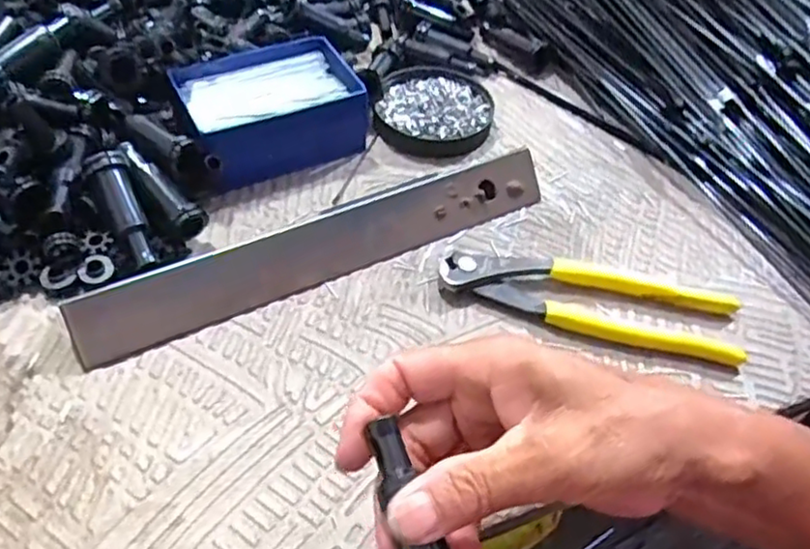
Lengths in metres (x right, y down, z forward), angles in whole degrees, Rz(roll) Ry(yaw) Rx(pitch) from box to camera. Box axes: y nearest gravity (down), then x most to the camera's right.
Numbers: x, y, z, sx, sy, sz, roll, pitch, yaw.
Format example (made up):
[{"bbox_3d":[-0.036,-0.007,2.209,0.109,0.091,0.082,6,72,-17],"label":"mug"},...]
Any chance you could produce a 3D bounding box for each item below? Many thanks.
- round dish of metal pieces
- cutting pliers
[{"bbox_3d":[0.023,-0.123,0.487,0.081,0.020,0.089,10,50,4],"label":"round dish of metal pieces"},{"bbox_3d":[0.105,0.010,0.379,0.163,0.017,0.051,15,51,8],"label":"cutting pliers"}]

